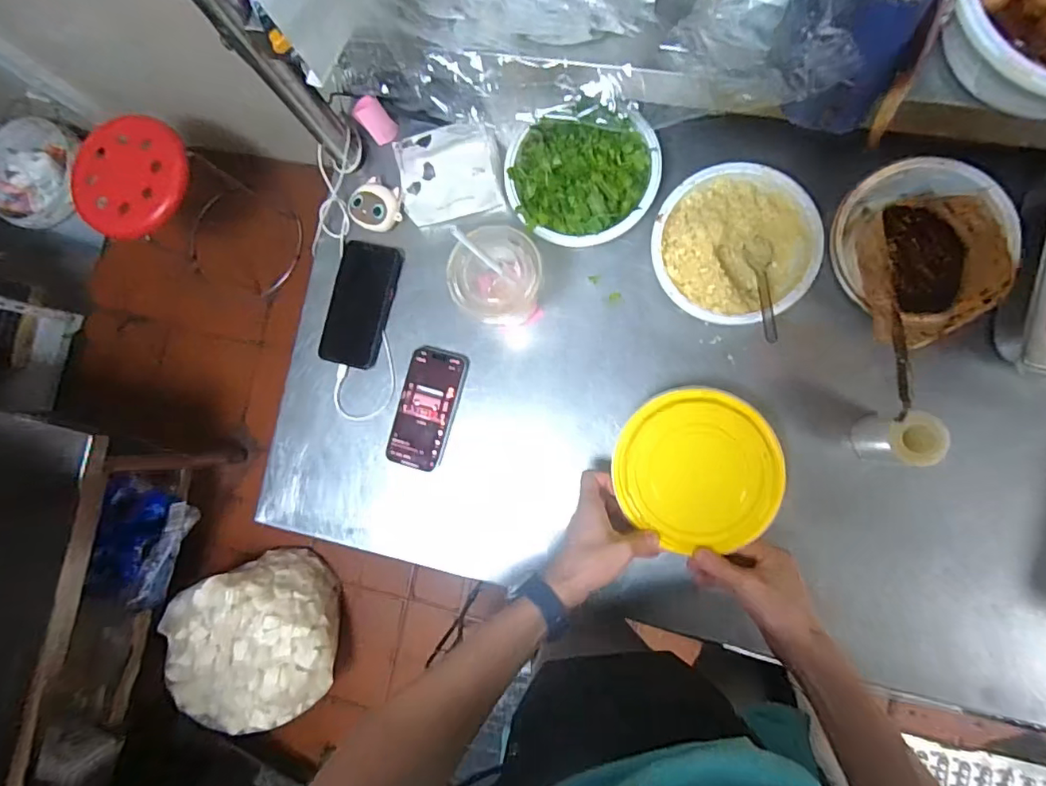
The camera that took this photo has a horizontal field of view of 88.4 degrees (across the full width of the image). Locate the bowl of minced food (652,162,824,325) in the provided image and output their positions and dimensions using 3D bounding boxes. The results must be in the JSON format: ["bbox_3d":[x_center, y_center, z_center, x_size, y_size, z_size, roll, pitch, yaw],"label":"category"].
[{"bbox_3d":[0.229,-0.158,0.596,0.166,0.068,0.162,-1,85,8],"label":"bowl of minced food"}]

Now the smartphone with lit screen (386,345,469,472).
[{"bbox_3d":[-0.116,0.019,0.655,0.071,0.011,0.146,14,88,9],"label":"smartphone with lit screen"}]

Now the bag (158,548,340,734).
[{"bbox_3d":[-0.660,0.611,1.348,0.346,0.255,0.365,-10,84,7],"label":"bag"}]

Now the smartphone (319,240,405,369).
[{"bbox_3d":[-0.206,-0.111,0.678,0.083,0.008,0.153,15,88,9],"label":"smartphone"}]

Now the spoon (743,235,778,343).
[{"bbox_3d":[0.260,-0.116,0.578,0.029,0.019,0.145,3,57,8],"label":"spoon"}]

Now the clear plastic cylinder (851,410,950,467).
[{"bbox_3d":[0.385,0.047,0.550,0.058,0.095,0.052,-2,85,8],"label":"clear plastic cylinder"}]

